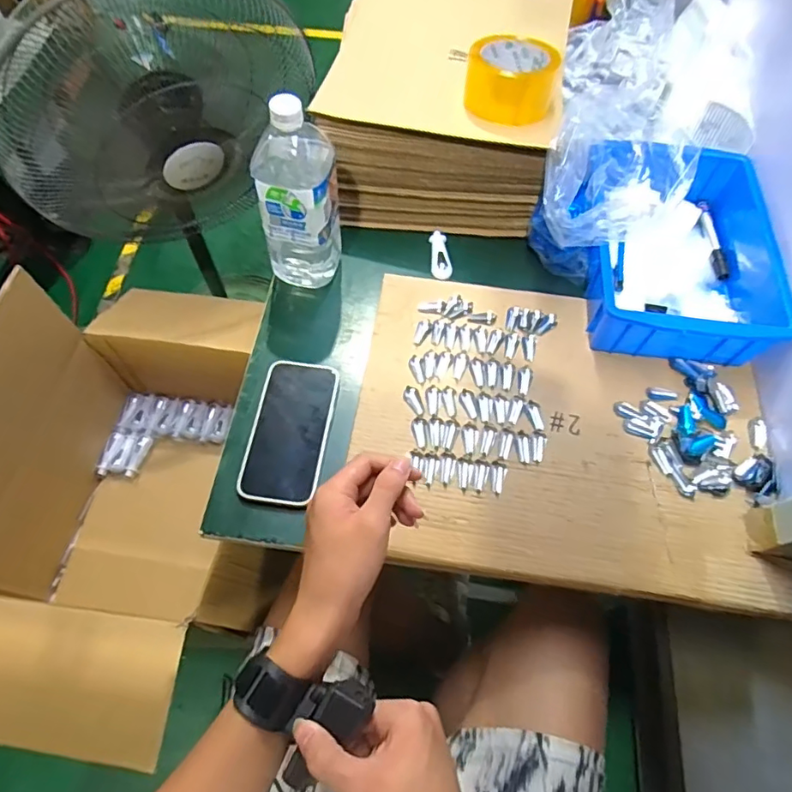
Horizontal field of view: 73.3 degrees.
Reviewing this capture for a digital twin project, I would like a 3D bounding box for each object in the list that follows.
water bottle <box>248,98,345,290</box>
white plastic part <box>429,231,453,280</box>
[{"bbox_3d":[-0.111,-0.226,0.609,0.085,0.231,0.091,-7,63,-5],"label":"water bottle"},{"bbox_3d":[0.060,-0.193,0.719,0.026,0.007,0.082,-1,62,-2],"label":"white plastic part"}]

